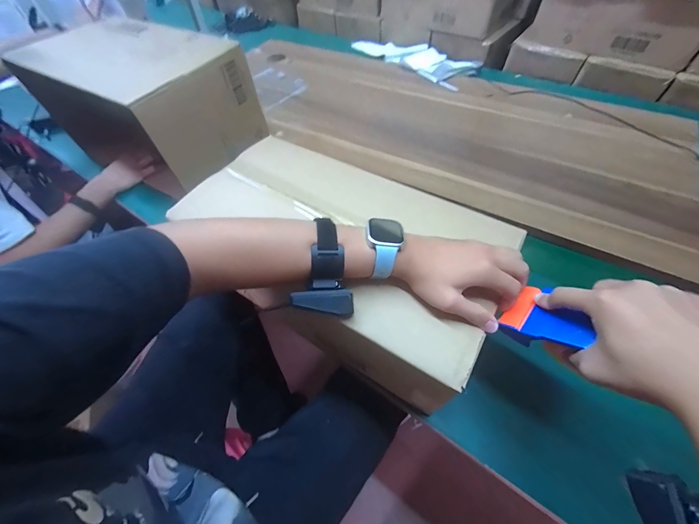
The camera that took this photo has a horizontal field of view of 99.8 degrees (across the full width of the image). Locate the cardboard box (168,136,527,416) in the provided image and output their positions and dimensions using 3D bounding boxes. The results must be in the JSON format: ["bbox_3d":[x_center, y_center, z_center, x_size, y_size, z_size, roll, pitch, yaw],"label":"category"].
[{"bbox_3d":[-0.016,-0.014,0.487,0.466,0.170,0.249,27,60,20],"label":"cardboard box"}]

